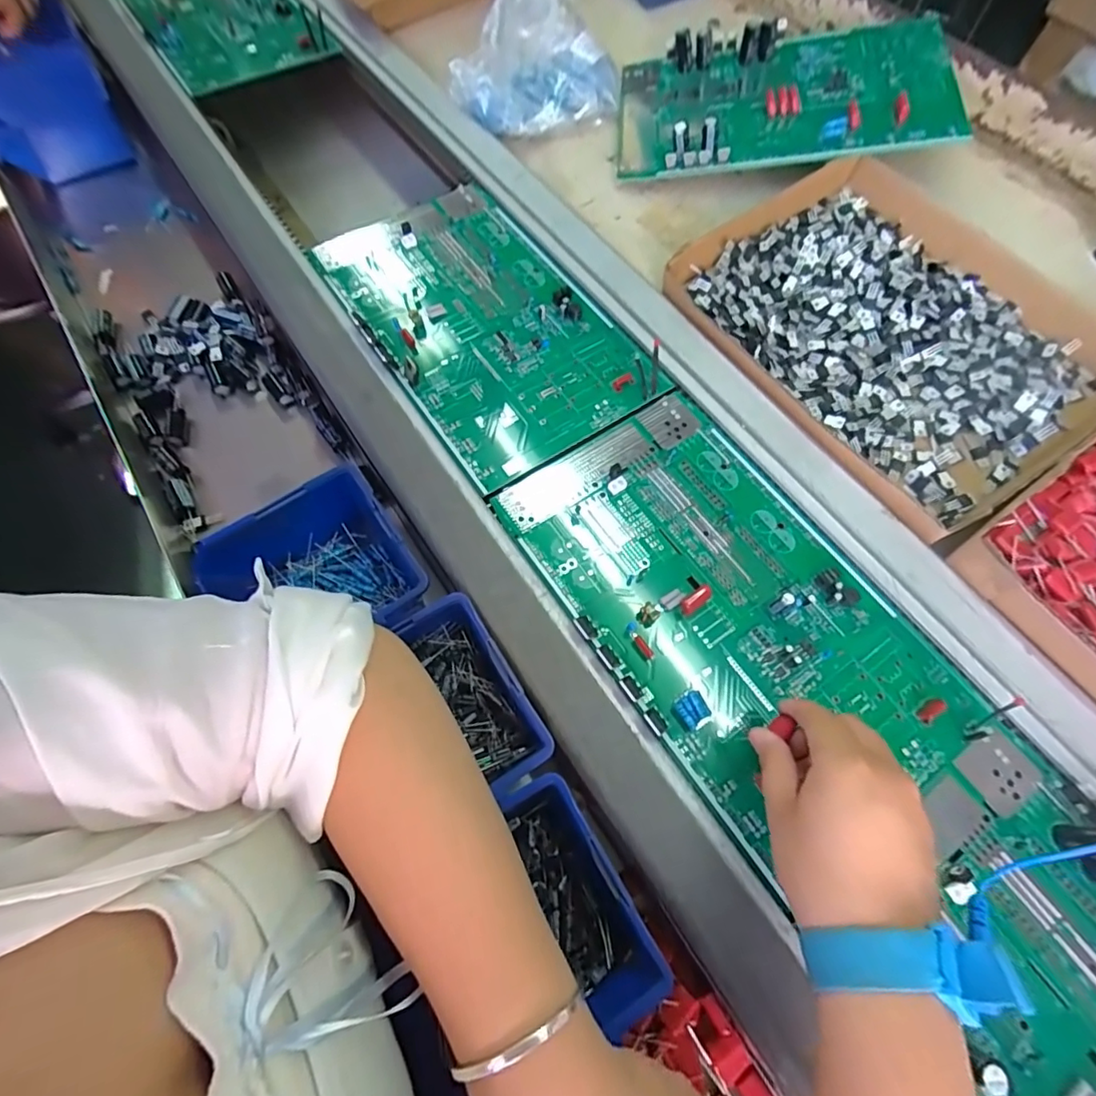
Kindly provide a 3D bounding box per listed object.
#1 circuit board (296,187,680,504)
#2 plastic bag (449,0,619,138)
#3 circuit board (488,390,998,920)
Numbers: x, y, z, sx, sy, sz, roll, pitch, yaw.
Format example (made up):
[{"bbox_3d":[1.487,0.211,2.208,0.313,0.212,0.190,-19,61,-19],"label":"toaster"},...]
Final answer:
[{"bbox_3d":[-0.069,-0.208,0.460,0.179,0.016,0.326,-33,70,-10],"label":"circuit board"},{"bbox_3d":[-0.013,-0.496,0.534,0.168,0.084,0.103,-11,67,-6],"label":"plastic bag"},{"bbox_3d":[0.116,0.033,0.363,0.185,0.022,0.301,-33,70,-10],"label":"circuit board"}]

